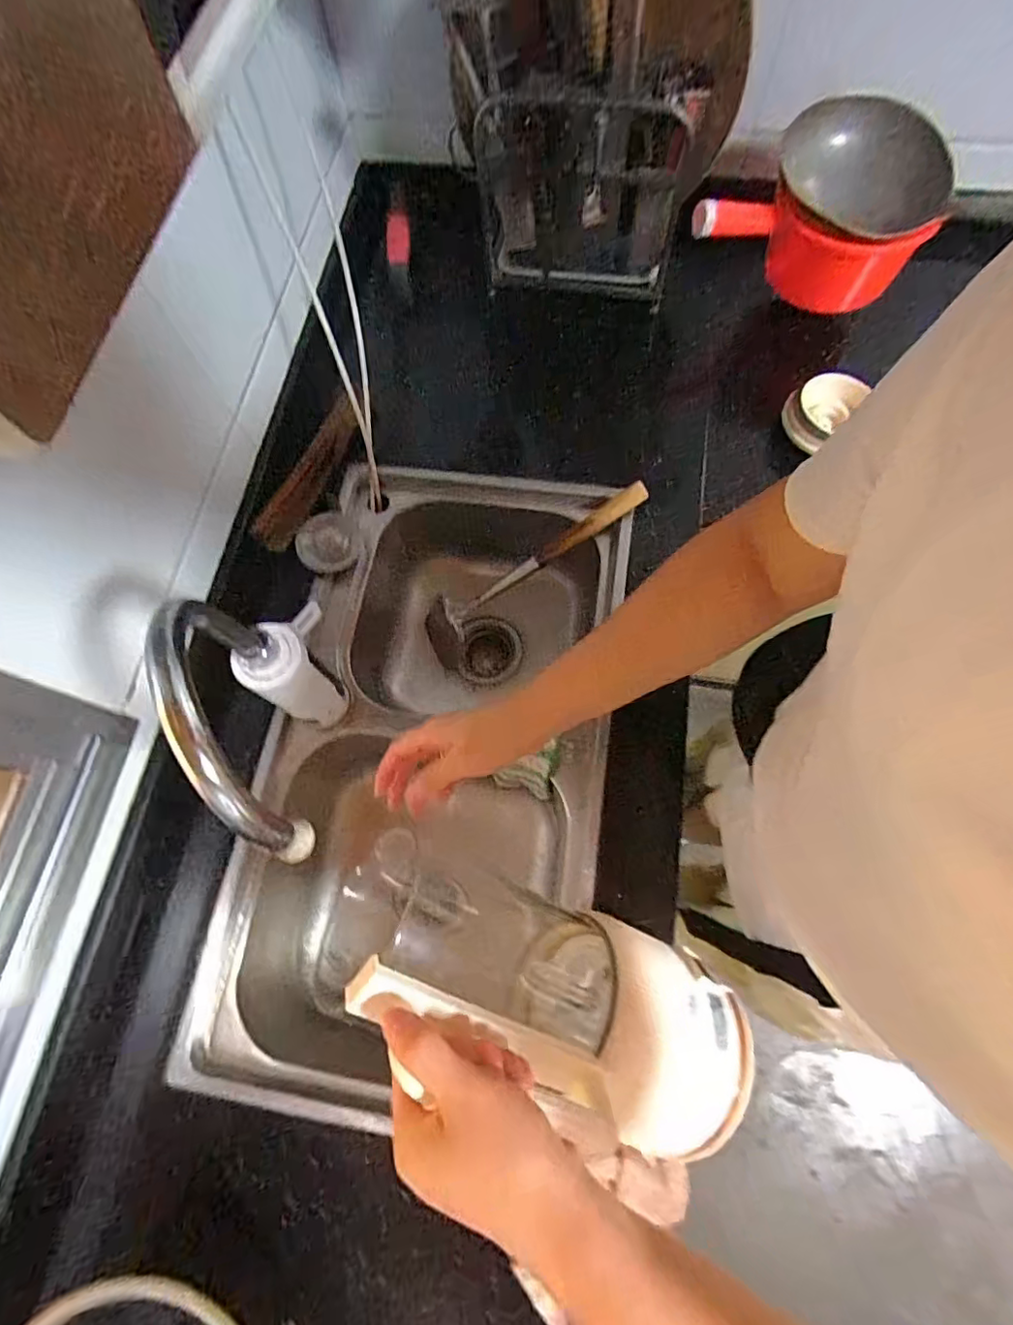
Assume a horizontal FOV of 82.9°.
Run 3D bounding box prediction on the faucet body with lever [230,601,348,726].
[{"bbox_3d":[-0.222,-0.006,0.626,0.060,0.205,0.119,-4,71,1],"label":"faucet body with lever"}]

